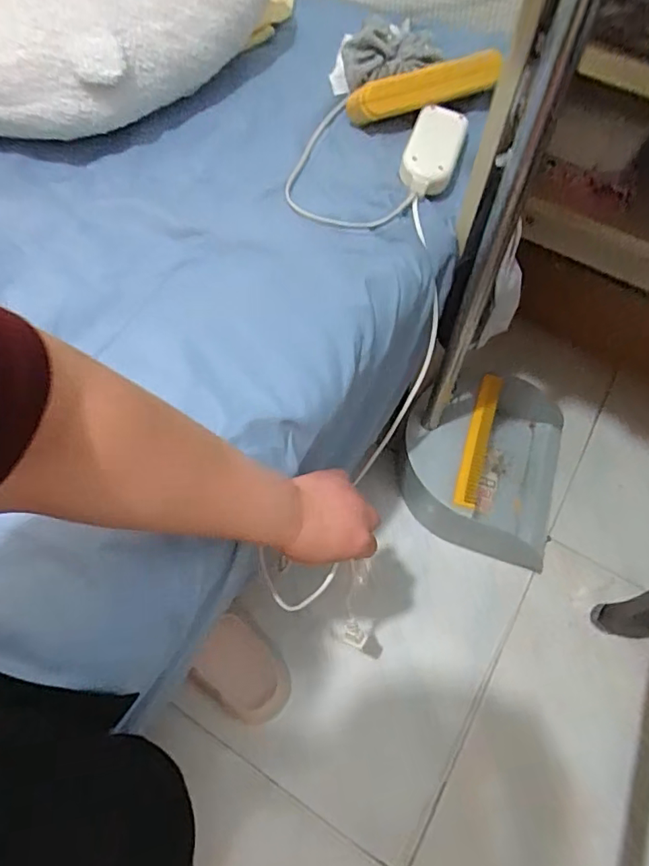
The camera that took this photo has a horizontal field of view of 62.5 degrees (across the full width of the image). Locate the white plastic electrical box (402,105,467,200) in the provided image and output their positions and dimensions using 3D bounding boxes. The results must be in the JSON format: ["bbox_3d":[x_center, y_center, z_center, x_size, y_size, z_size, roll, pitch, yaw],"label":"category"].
[{"bbox_3d":[0.117,-0.305,0.576,0.055,0.028,0.114,18,74,6],"label":"white plastic electrical box"}]

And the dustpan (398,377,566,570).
[{"bbox_3d":[0.251,0.040,0.835,0.255,0.138,0.256,16,61,7],"label":"dustpan"}]

